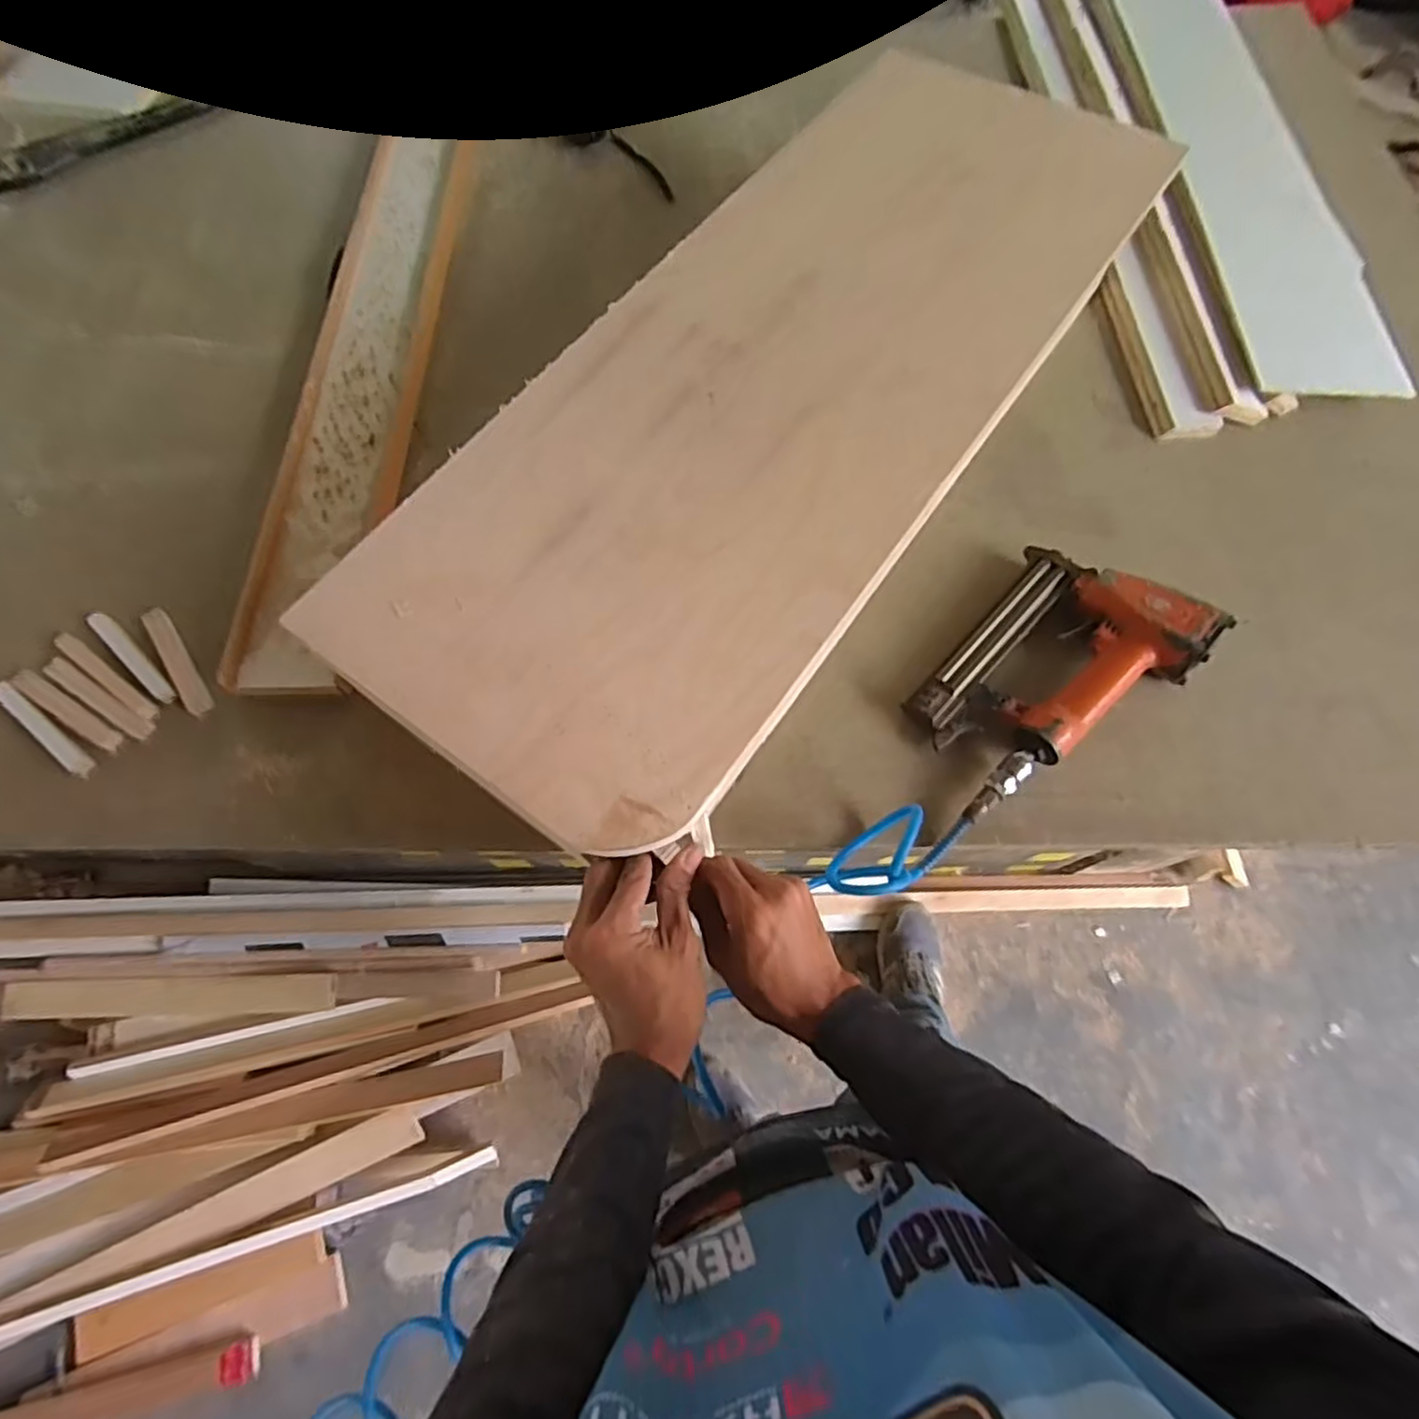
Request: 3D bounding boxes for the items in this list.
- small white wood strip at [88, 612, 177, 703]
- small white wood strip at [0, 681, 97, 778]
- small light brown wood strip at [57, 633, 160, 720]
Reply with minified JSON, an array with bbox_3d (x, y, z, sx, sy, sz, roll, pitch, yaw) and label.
[{"bbox_3d":[-0.546,-0.052,0.678,0.131,0.005,0.018,41,75,15],"label":"small white wood strip"},{"bbox_3d":[-0.607,0.016,0.652,0.124,0.012,0.020,35,73,14],"label":"small white wood strip"},{"bbox_3d":[-0.564,-0.032,0.675,0.131,0.013,0.018,33,73,13],"label":"small light brown wood strip"}]

